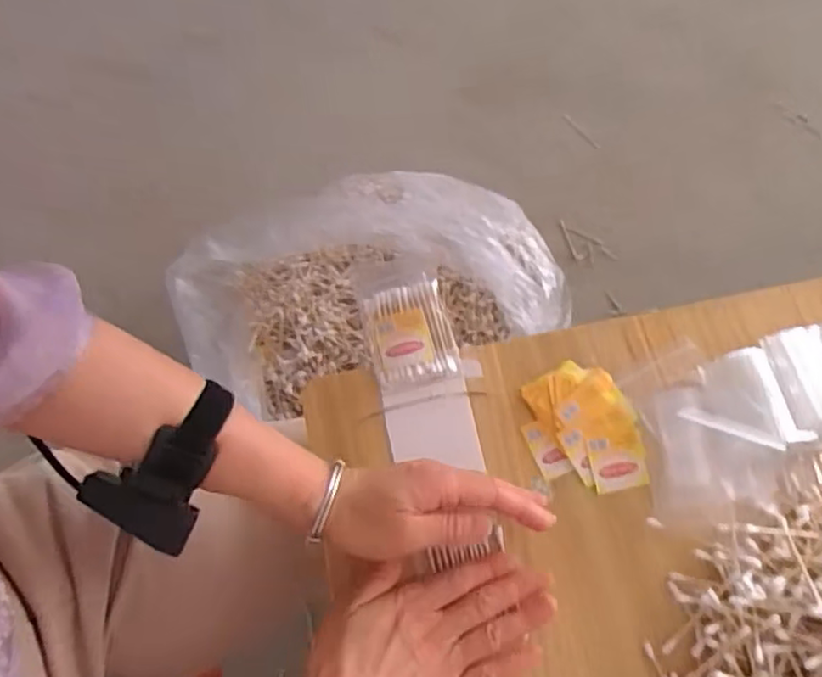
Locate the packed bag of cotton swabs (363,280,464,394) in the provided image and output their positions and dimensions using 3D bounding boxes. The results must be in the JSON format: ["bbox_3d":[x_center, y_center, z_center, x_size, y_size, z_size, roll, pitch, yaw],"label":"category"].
[{"bbox_3d":[0.000,-0.003,0.488,0.058,0.010,0.075,-13,70,-5],"label":"packed bag of cotton swabs"}]

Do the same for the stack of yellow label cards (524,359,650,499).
[{"bbox_3d":[0.119,0.064,0.464,0.071,0.013,0.091,-24,71,-9],"label":"stack of yellow label cards"}]

